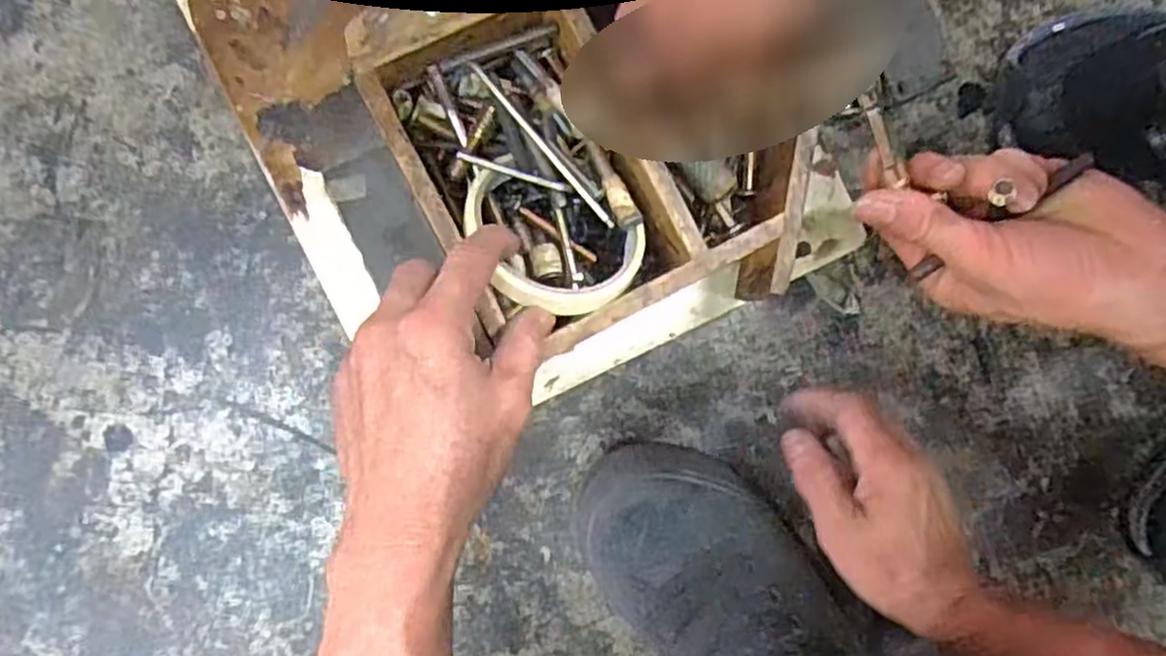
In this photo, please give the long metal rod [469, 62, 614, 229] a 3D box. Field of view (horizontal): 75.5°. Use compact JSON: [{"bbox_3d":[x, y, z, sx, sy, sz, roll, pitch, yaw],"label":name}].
[{"bbox_3d":[-0.020,-0.090,0.370,0.005,0.006,0.103,-40,95,-5],"label":"long metal rod"}]

